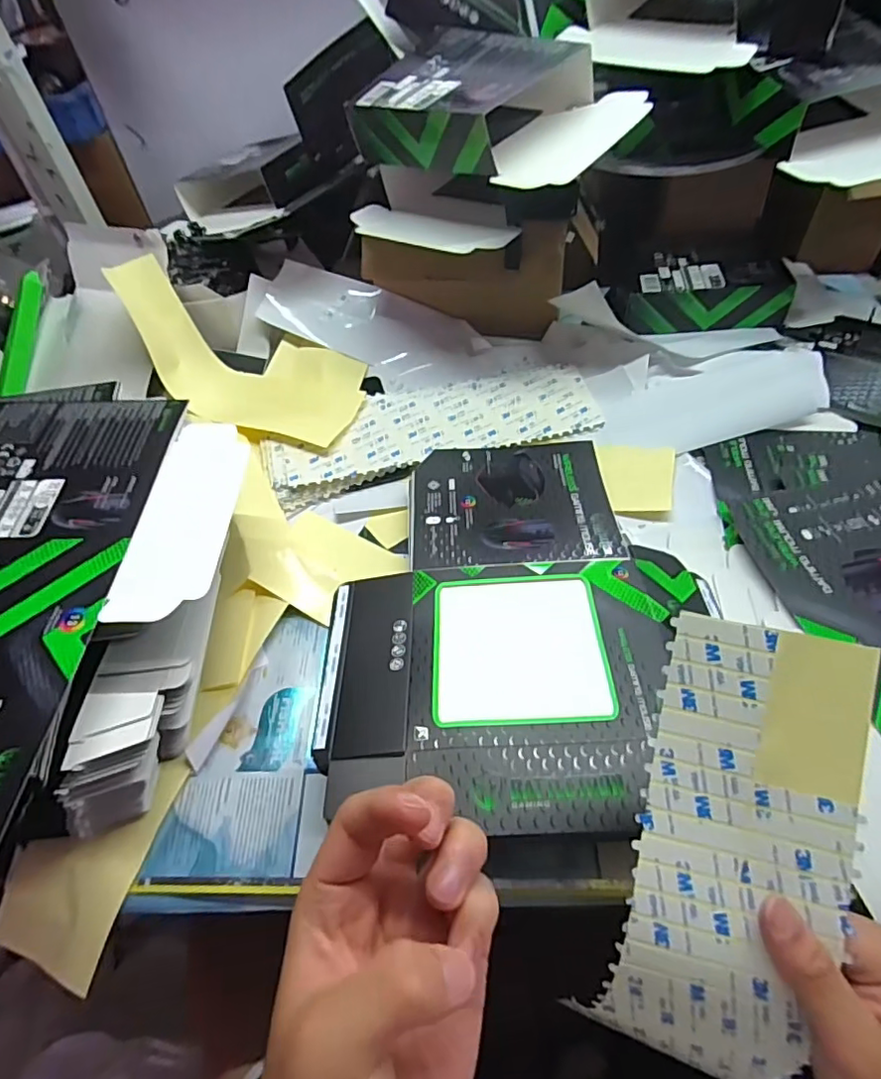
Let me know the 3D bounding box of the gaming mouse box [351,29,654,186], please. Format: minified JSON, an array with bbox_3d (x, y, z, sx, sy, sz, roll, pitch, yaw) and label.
[{"bbox_3d":[0.051,-0.423,0.558,0.256,0.068,0.181,28,60,25],"label":"gaming mouse box"}]

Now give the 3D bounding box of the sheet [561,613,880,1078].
[{"bbox_3d":[0.140,0.151,0.278,0.092,0.038,0.215,13,88,16],"label":"sheet"}]

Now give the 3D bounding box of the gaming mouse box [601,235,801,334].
[{"bbox_3d":[0.326,-0.331,0.736,0.183,0.055,0.147,0,52,6],"label":"gaming mouse box"}]

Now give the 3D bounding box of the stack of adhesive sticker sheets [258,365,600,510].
[{"bbox_3d":[-0.007,-0.127,0.640,0.361,0.023,0.117,-14,51,-5],"label":"stack of adhesive sticker sheets"}]

